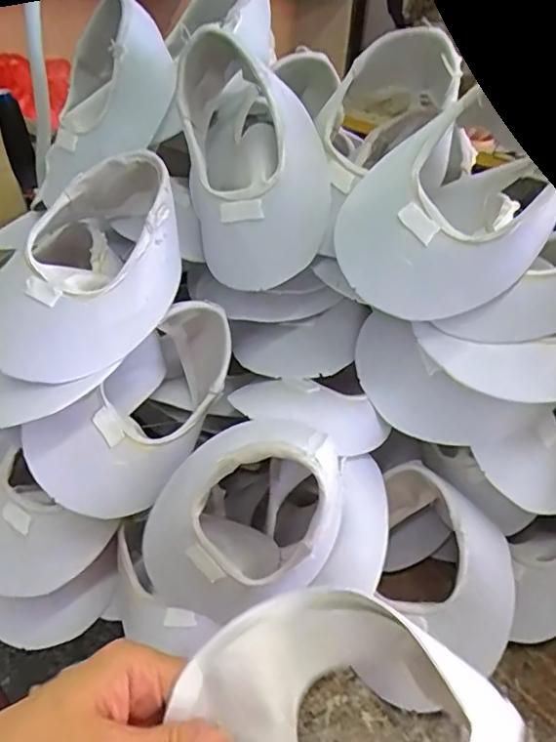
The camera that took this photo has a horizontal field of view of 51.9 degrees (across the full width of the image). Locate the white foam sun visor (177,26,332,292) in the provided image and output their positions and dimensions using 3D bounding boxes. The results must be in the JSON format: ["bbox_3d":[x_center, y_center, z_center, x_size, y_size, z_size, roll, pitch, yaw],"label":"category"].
[{"bbox_3d":[-0.014,-0.137,0.389,0.092,0.160,0.075,-10,3,23],"label":"white foam sun visor"}]

